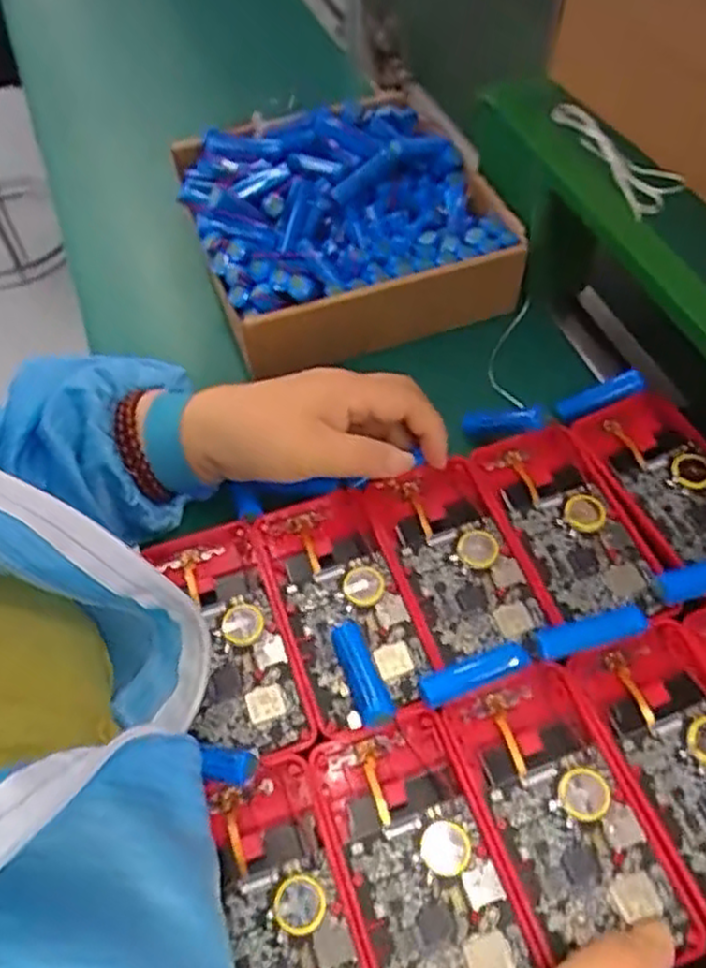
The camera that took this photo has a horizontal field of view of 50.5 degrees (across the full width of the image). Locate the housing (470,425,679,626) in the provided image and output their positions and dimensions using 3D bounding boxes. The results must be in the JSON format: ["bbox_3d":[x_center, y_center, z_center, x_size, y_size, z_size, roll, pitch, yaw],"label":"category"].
[{"bbox_3d":[0.112,0.021,0.388,0.059,0.010,0.116,-16,57,-8],"label":"housing"}]

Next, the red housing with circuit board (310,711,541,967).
[{"bbox_3d":[0.027,0.157,0.303,0.059,0.009,0.119,-17,57,-9],"label":"red housing with circuit board"}]

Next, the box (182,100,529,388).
[{"bbox_3d":[-0.008,-0.177,0.495,0.194,0.053,0.222,-18,57,-9],"label":"box"}]

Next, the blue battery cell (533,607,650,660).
[{"bbox_3d":[0.110,0.071,0.349,0.052,0.013,0.015,-15,57,-8],"label":"blue battery cell"}]

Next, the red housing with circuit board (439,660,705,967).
[{"bbox_3d":[0.086,0.137,0.314,0.062,0.010,0.115,-18,57,-9],"label":"red housing with circuit board"}]

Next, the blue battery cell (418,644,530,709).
[{"bbox_3d":[0.055,0.087,0.342,0.051,0.014,0.015,-22,58,-12],"label":"blue battery cell"}]

